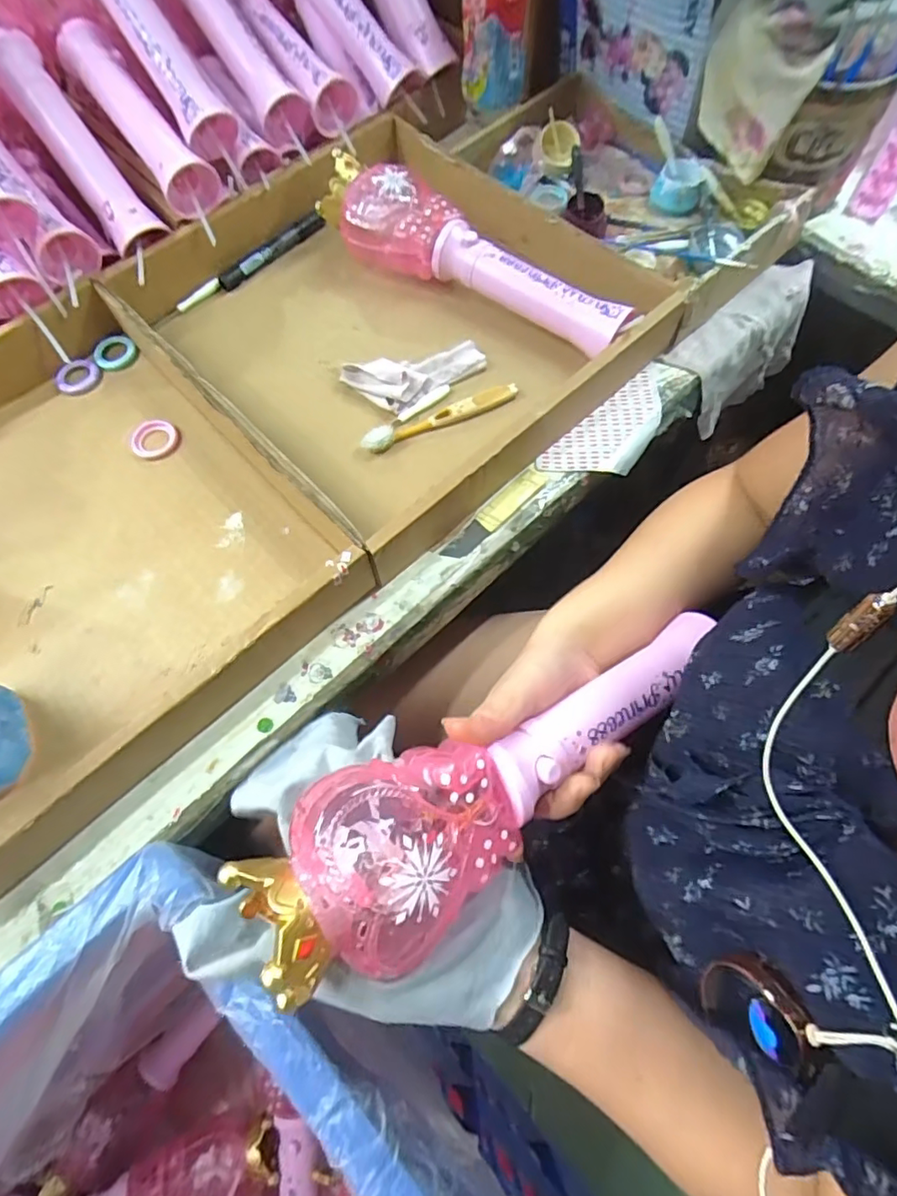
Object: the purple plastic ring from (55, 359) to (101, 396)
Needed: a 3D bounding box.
[{"bbox_3d":[-0.330,-0.197,0.510,0.033,0.008,0.037,39,72,14],"label":"purple plastic ring"}]

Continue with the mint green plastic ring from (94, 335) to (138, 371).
[{"bbox_3d":[-0.303,-0.223,0.519,0.038,0.012,0.030,-18,68,-9],"label":"mint green plastic ring"}]

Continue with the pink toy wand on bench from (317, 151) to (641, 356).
[{"bbox_3d":[0.021,-0.304,0.520,0.313,0.073,0.067,28,69,11],"label":"pink toy wand on bench"}]

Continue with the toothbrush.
[{"bbox_3d":[-0.006,-0.153,0.477,0.138,0.011,0.018,-24,69,-11],"label":"toothbrush"}]

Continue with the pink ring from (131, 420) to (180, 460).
[{"bbox_3d":[-0.248,-0.134,0.482,0.038,0.006,0.035,0,67,-1],"label":"pink ring"}]

